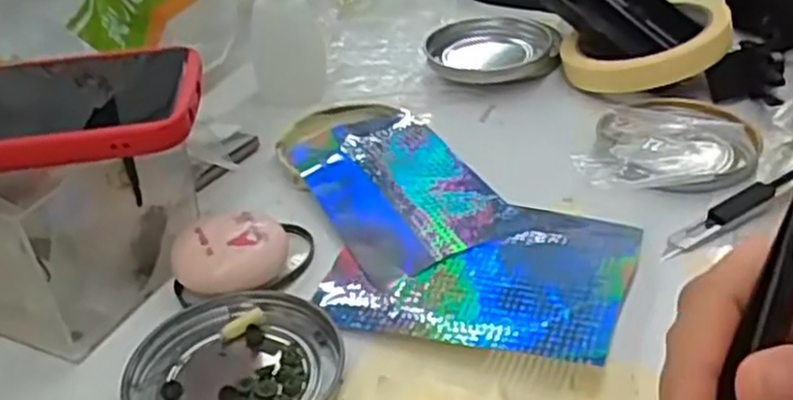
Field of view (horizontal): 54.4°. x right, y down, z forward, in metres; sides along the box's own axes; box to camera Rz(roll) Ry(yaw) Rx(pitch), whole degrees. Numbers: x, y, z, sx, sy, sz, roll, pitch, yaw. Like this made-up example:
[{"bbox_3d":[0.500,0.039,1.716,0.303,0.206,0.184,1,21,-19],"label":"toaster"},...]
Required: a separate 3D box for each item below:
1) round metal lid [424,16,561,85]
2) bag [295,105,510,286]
[{"bbox_3d":[0.063,-0.096,0.498,0.084,0.018,0.084,-3,33,2],"label":"round metal lid"},{"bbox_3d":[-0.001,-0.010,0.379,0.074,0.010,0.123,-17,36,-19],"label":"bag"}]

